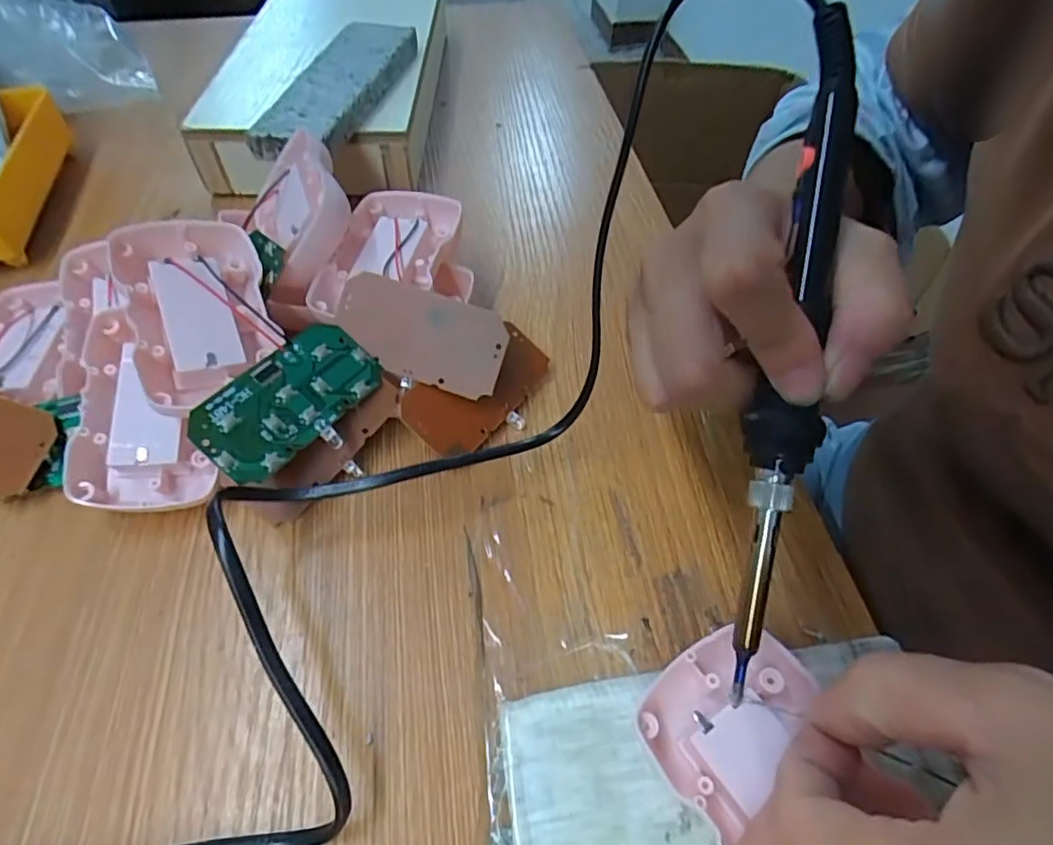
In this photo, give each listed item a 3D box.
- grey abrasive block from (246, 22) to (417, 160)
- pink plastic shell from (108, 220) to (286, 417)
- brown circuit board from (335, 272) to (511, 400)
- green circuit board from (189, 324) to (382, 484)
[{"bbox_3d":[-0.111,-0.201,0.353,0.044,0.018,0.145,11,52,8],"label":"grey abrasive block"},{"bbox_3d":[-0.137,-0.047,0.250,0.053,0.021,0.079,-16,71,-30],"label":"pink plastic shell"},{"bbox_3d":[-0.046,-0.038,0.256,0.073,0.004,0.038,18,96,3],"label":"brown circuit board"},{"bbox_3d":[-0.092,-0.009,0.238,0.042,0.004,0.073,43,59,0],"label":"green circuit board"}]

